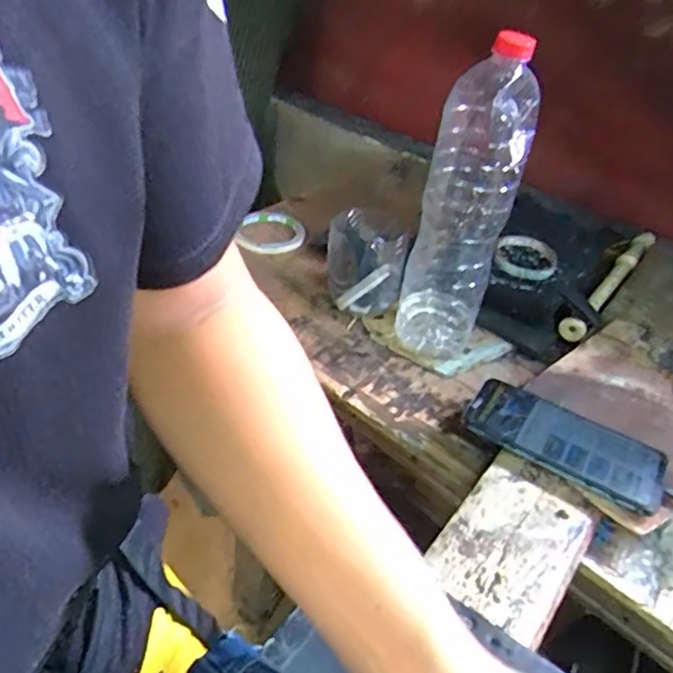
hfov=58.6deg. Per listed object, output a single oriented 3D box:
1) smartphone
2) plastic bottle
[{"bbox_3d":[0.205,0.092,0.540,0.170,0.013,0.079,26,41,23],"label":"smartphone"},{"bbox_3d":[0.126,-0.121,0.591,0.084,0.300,0.094,15,43,11],"label":"plastic bottle"}]

